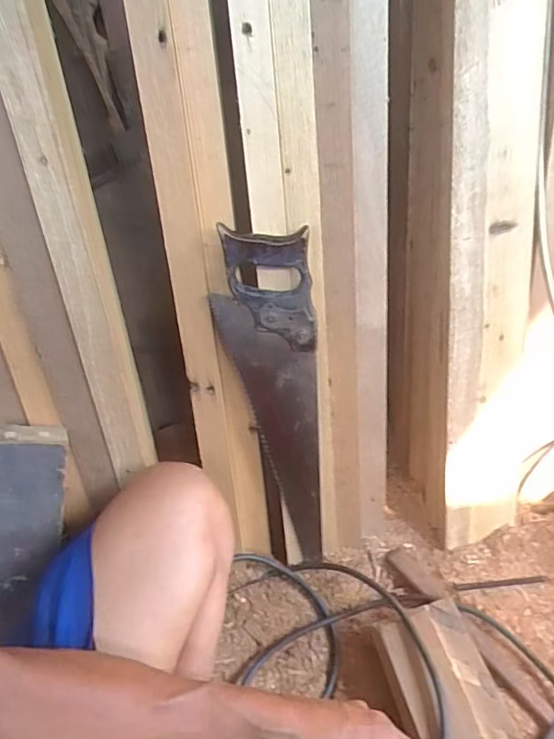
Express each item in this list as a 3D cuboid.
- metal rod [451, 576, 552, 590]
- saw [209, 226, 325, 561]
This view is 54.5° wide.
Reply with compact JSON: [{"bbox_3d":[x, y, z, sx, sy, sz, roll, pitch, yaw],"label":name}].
[{"bbox_3d":[0.317,0.301,0.758,0.138,0.011,0.010,-6,45,-2],"label":"metal rod"},{"bbox_3d":[0.002,0.059,0.652,0.102,0.455,0.019,-4,32,7],"label":"saw"}]

